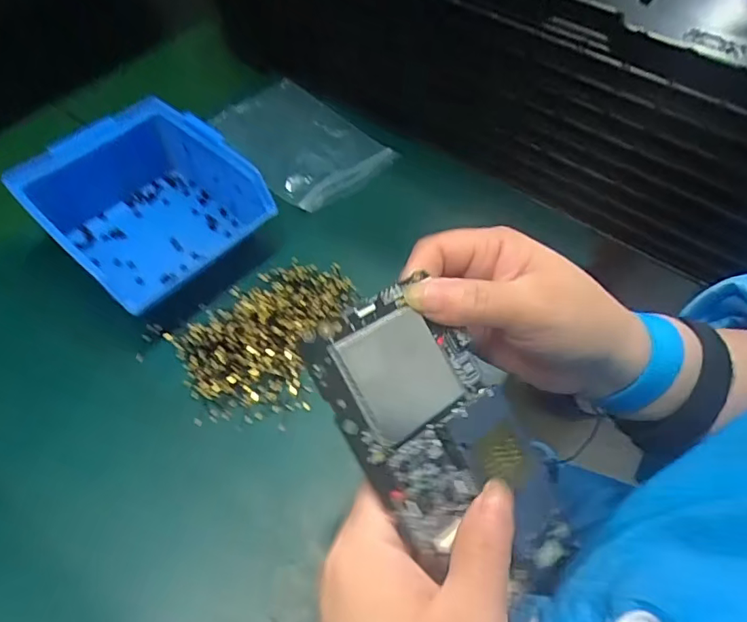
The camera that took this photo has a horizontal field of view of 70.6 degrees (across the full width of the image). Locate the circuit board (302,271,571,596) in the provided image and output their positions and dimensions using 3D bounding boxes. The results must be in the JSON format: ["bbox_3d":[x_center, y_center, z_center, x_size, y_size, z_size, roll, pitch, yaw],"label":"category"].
[{"bbox_3d":[0.030,0.052,0.200,0.070,0.005,0.126,-27,89,-30],"label":"circuit board"}]

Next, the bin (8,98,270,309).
[{"bbox_3d":[-0.163,-0.082,0.380,0.138,0.063,0.134,40,64,21],"label":"bin"}]

